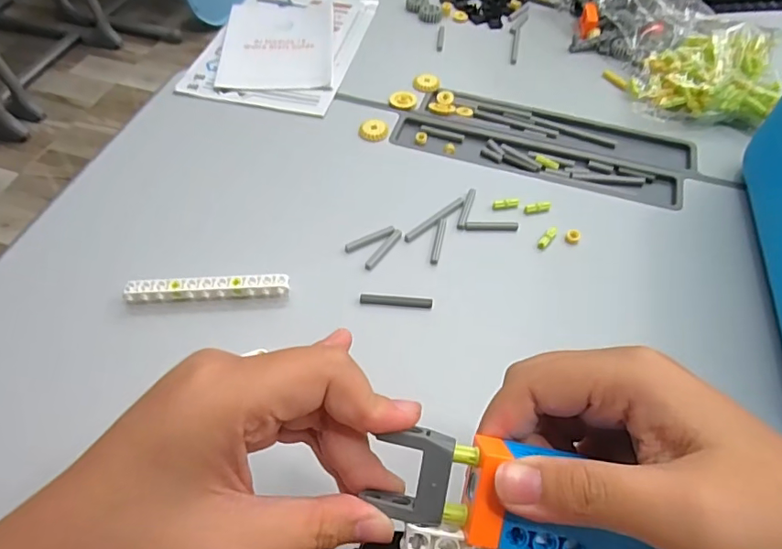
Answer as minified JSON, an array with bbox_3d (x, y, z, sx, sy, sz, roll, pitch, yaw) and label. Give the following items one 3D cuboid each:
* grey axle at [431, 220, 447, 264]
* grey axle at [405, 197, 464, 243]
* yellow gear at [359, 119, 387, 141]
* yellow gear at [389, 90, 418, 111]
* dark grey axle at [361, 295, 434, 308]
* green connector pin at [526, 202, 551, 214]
[{"bbox_3d":[0.035,-0.026,0.378,0.006,0.004,0.040,11,55,7],"label":"grey axle"},{"bbox_3d":[0.034,-0.042,0.389,0.059,0.004,0.007,-34,62,-22],"label":"grey axle"},{"bbox_3d":[-0.015,-0.126,0.447,0.021,0.007,0.023,1,55,-1],"label":"yellow gear"},{"bbox_3d":[0.012,-0.163,0.476,0.022,0.005,0.023,1,55,-1],"label":"yellow gear"},{"bbox_3d":[0.004,0.018,0.350,0.049,0.004,0.006,3,55,1],"label":"dark grey axle"},{"bbox_3d":[0.115,-0.053,0.400,0.021,0.005,0.006,-8,55,-7],"label":"green connector pin"}]

